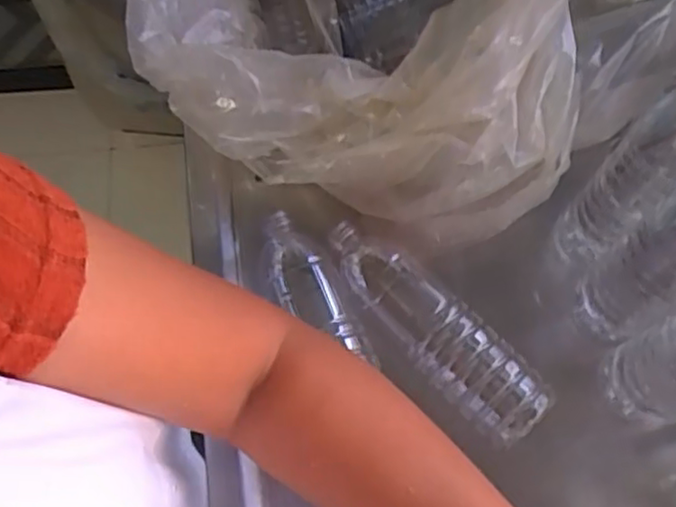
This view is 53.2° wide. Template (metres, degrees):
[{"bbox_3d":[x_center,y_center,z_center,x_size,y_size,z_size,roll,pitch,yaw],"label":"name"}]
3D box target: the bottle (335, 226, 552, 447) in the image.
[{"bbox_3d":[0.070,0.052,0.505,0.058,0.050,0.205,-41,74,-14],"label":"bottle"}]

